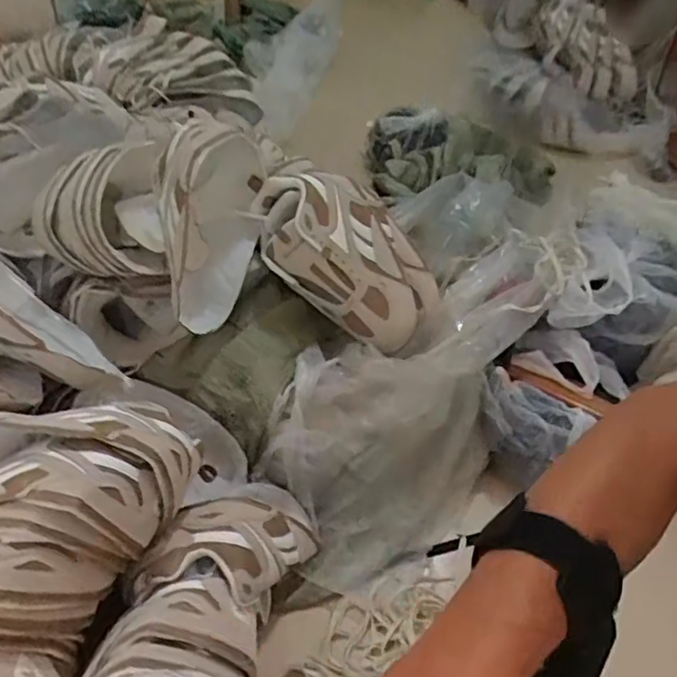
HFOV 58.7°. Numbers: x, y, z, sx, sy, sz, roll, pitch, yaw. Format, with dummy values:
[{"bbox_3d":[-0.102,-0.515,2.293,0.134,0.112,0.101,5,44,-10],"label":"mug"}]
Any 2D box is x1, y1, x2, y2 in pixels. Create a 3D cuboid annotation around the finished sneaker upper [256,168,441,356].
[{"bbox_3d":[0.011,-0.116,0.836,0.162,0.285,0.084,-54,20,-13],"label":"finished sneaker upper"}]

